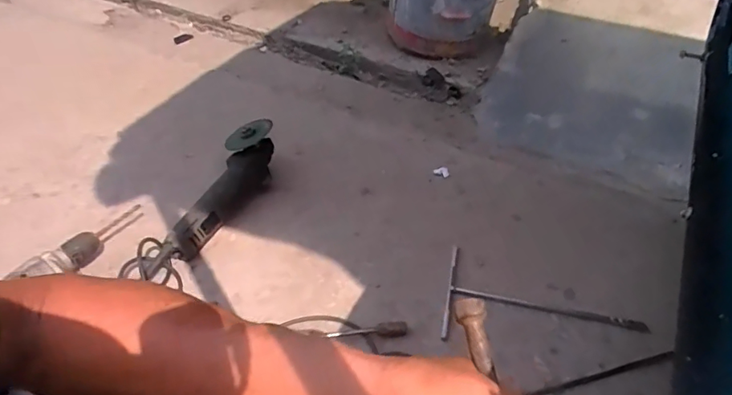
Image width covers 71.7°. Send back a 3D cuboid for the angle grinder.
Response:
[{"bbox_3d":[-0.255,-0.001,0.882,0.087,0.102,0.338,14,45,13],"label":"angle grinder"}]

